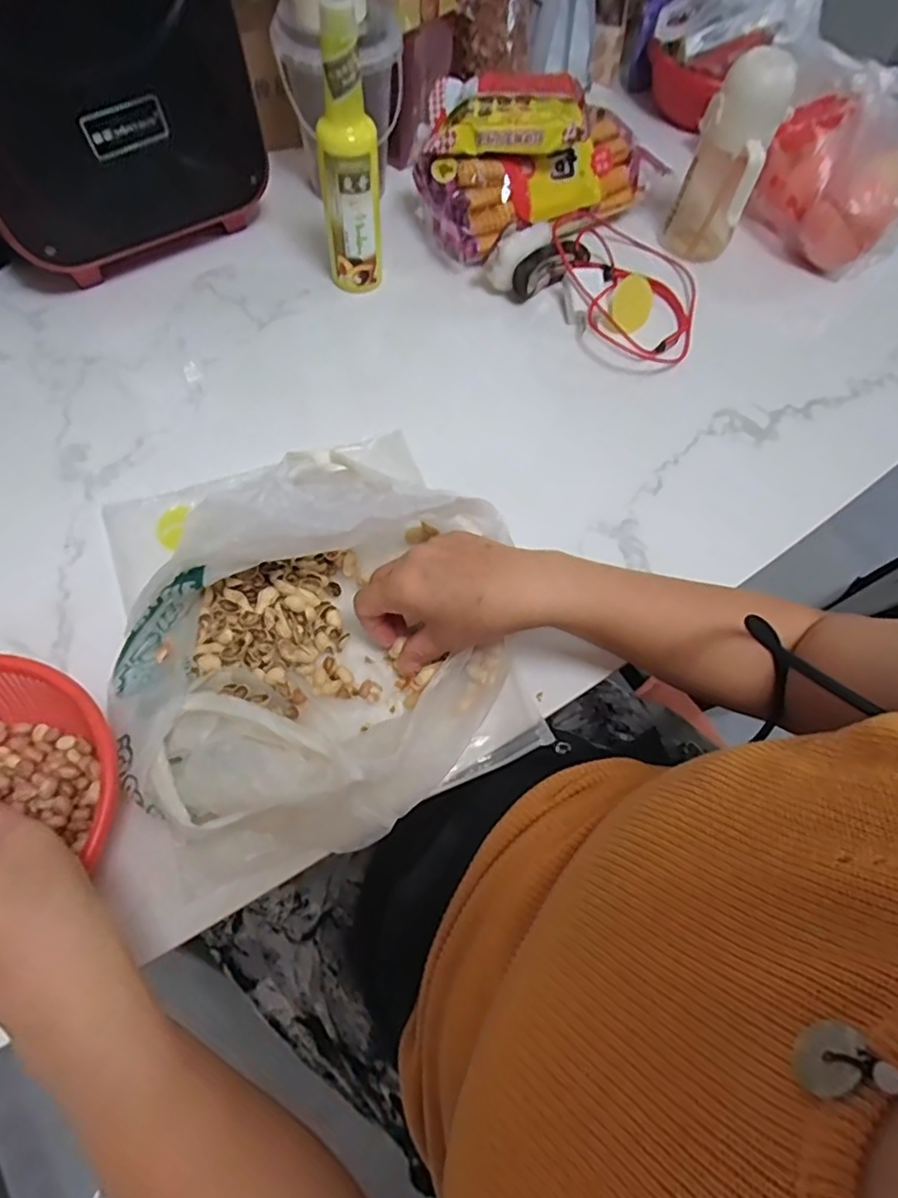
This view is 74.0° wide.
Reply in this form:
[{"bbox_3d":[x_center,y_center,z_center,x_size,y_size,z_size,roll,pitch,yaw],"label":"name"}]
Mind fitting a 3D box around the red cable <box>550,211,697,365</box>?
[{"bbox_3d":[0.181,-0.328,0.621,0.162,0.035,0.210,13,63,3],"label":"red cable"}]

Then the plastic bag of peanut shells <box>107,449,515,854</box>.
[{"bbox_3d":[-0.079,0.024,0.380,0.208,0.109,0.244,29,65,11],"label":"plastic bag of peanut shells"}]

